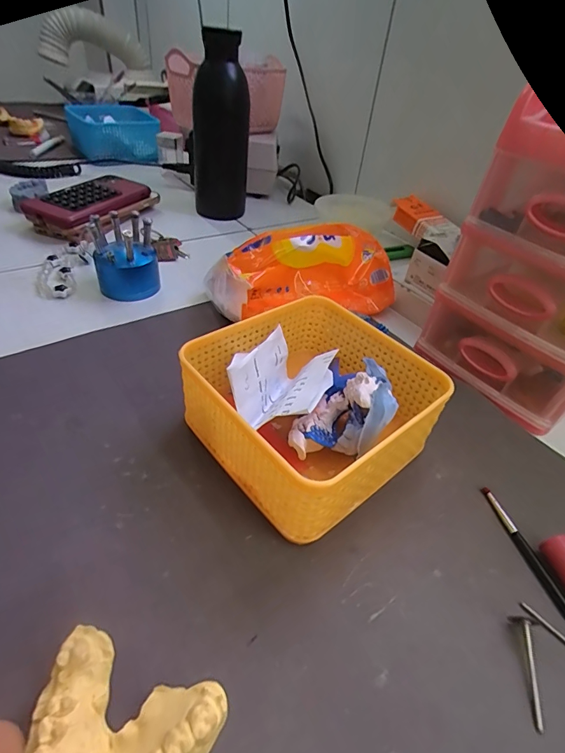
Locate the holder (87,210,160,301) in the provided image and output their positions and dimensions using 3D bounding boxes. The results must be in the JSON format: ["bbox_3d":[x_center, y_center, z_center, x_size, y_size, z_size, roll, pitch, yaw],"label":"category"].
[{"bbox_3d":[-0.154,-0.119,0.399,0.056,0.068,0.057,-10,44,-18],"label":"holder"}]

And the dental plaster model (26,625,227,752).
[{"bbox_3d":[-0.062,0.138,0.156,0.068,0.025,0.050,17,43,11],"label":"dental plaster model"}]

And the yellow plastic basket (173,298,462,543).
[{"bbox_3d":[0.019,0.017,0.272,0.135,0.066,0.131,-26,51,-31],"label":"yellow plastic basket"}]

